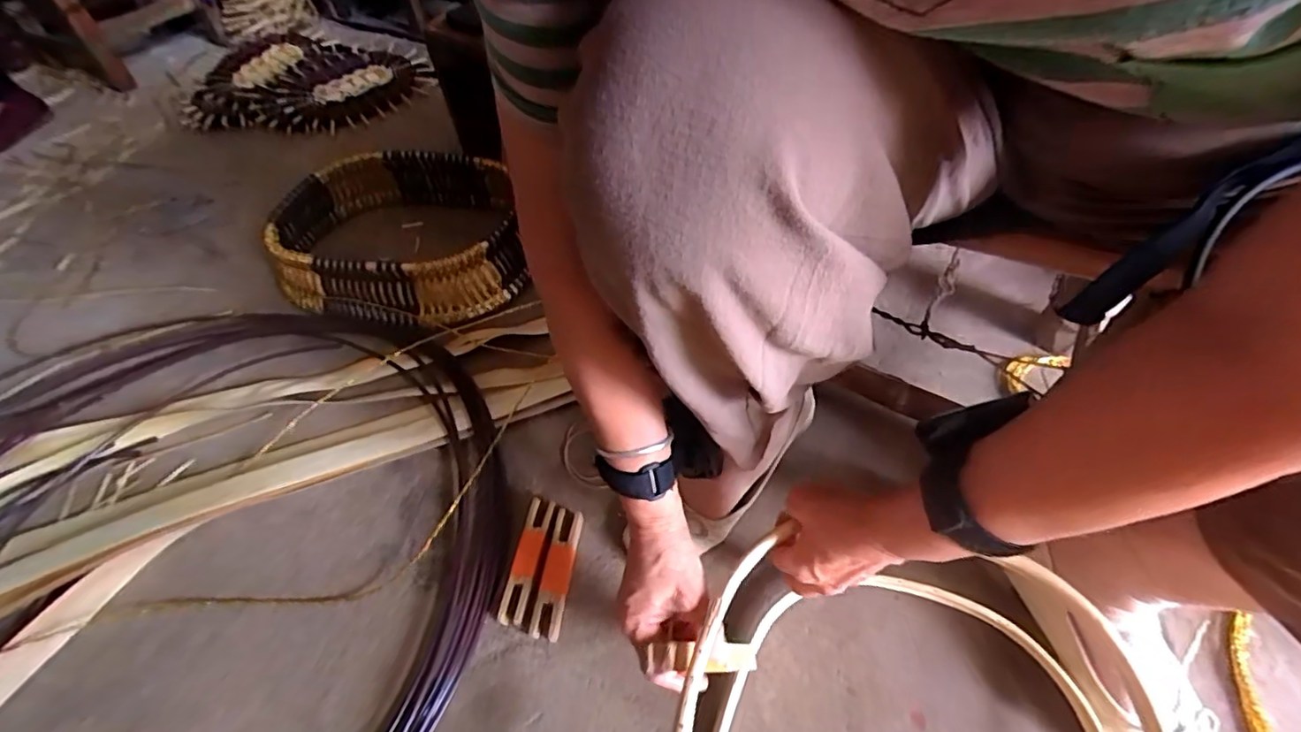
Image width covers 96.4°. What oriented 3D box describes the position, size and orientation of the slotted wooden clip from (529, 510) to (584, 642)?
[{"bbox_3d":[-0.088,0.197,0.556,0.025,0.023,0.118,4,51,9],"label":"slotted wooden clip"}]

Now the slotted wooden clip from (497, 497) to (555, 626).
[{"bbox_3d":[-0.119,0.187,0.562,0.025,0.024,0.119,5,51,10],"label":"slotted wooden clip"}]

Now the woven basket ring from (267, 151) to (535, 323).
[{"bbox_3d":[-0.361,-0.200,0.856,0.383,0.091,0.309,0,51,7],"label":"woven basket ring"}]

